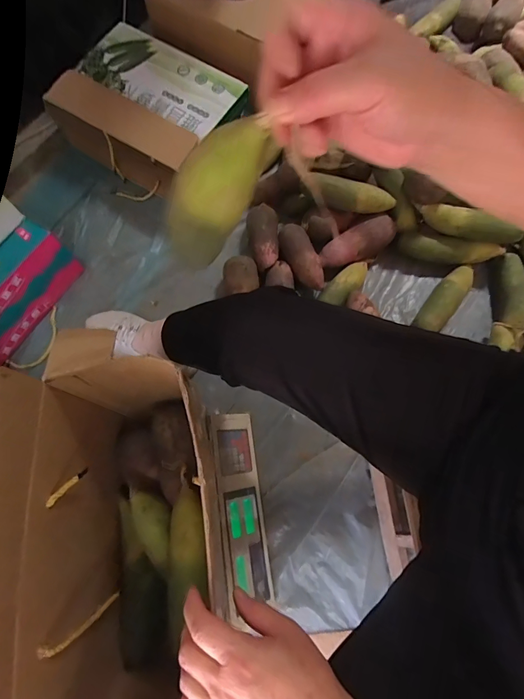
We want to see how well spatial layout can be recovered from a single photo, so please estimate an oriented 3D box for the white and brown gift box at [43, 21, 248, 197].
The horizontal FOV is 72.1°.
[{"bbox_3d":[-0.252,-0.545,0.828,0.350,0.149,0.266,30,76,8],"label":"white and brown gift box"}]

